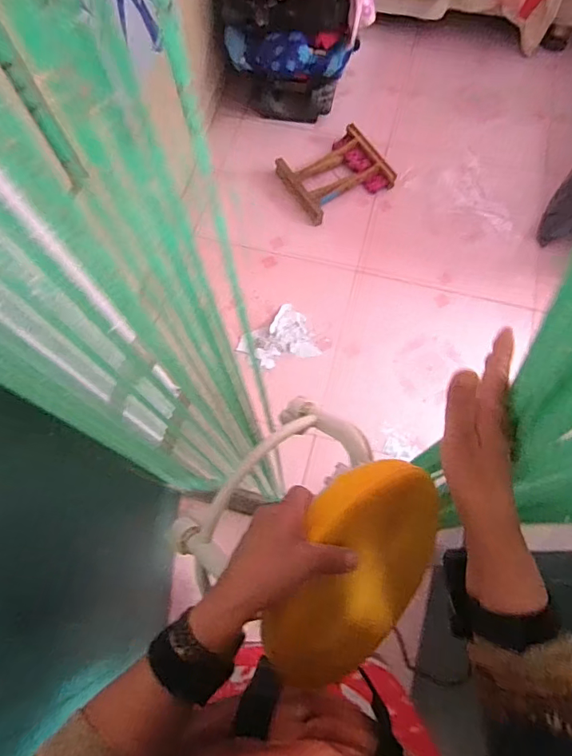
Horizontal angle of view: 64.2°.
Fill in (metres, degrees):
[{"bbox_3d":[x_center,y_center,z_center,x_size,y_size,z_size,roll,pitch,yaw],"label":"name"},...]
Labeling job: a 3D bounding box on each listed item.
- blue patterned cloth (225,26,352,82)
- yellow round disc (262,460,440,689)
[{"bbox_3d":[-0.015,-1.092,1.553,0.436,0.146,0.163,14,70,7],"label":"blue patterned cloth"},{"bbox_3d":[0.077,0.206,0.498,0.050,0.245,0.236,22,73,46],"label":"yellow round disc"}]

